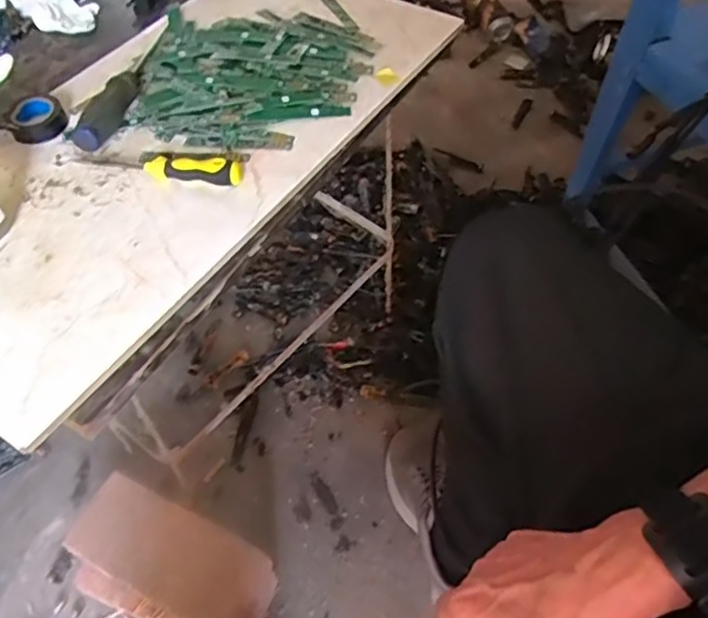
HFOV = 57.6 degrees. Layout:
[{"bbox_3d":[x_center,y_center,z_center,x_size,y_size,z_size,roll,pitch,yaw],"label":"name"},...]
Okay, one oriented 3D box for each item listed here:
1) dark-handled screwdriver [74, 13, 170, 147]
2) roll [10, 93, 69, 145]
[{"bbox_3d":[-0.229,-0.236,0.651,0.029,0.025,0.223,4,52,7],"label":"dark-handled screwdriver"},{"bbox_3d":[-0.308,-0.187,0.629,0.052,0.020,0.055,-2,52,2],"label":"roll"}]

